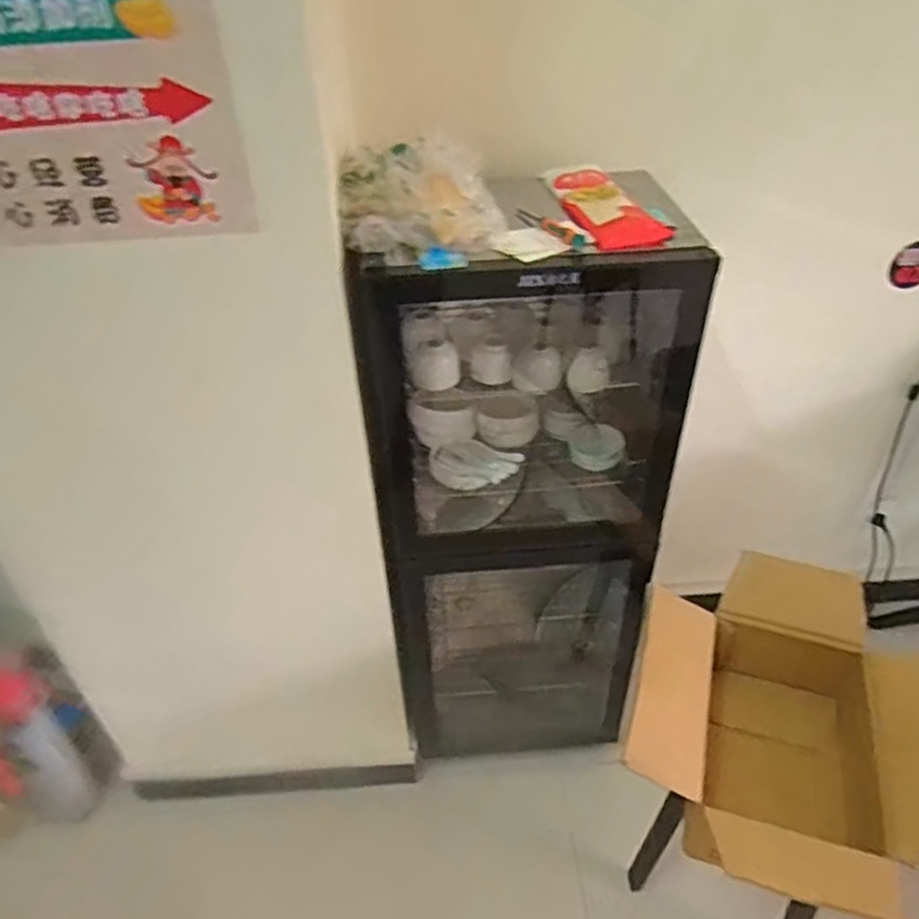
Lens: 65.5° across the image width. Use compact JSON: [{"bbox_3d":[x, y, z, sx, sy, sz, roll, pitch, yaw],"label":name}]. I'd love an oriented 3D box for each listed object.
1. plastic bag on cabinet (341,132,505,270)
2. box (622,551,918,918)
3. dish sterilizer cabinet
[{"bbox_3d":[-0.052,-0.354,0.965,0.213,0.101,0.223,-3,39,-1],"label":"plastic bag on cabinet"},{"bbox_3d":[0.502,0.445,1.122,0.453,0.275,0.532,11,41,16],"label":"box"},{"bbox_3d":[0.109,0.119,1.383,0.473,1.212,0.352,-3,39,-1],"label":"dish sterilizer cabinet"}]

